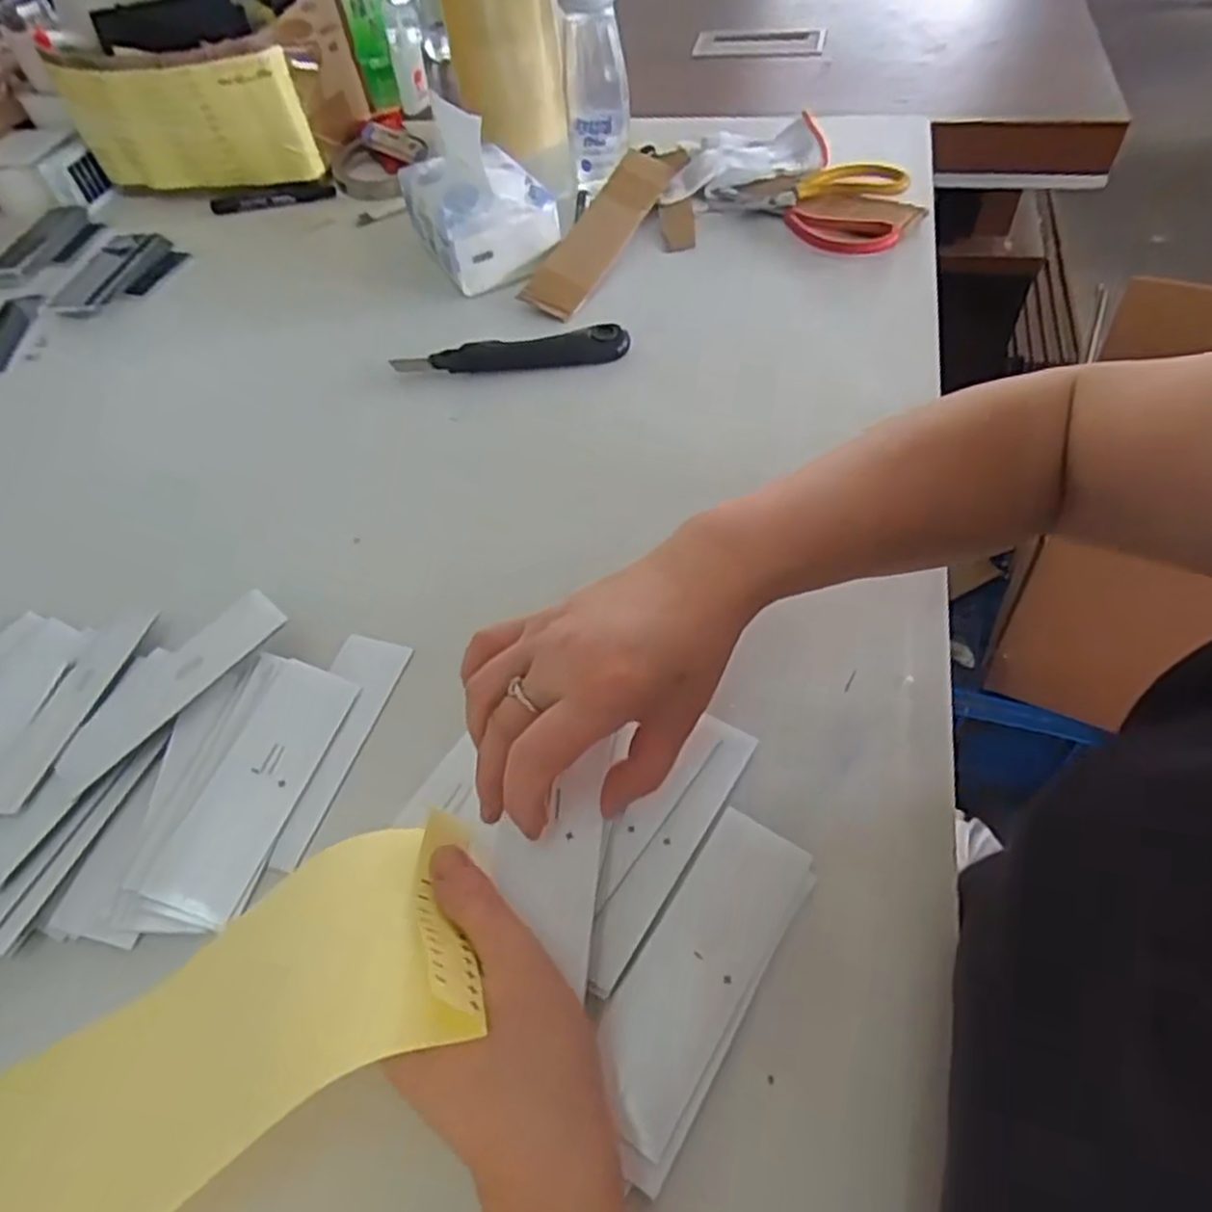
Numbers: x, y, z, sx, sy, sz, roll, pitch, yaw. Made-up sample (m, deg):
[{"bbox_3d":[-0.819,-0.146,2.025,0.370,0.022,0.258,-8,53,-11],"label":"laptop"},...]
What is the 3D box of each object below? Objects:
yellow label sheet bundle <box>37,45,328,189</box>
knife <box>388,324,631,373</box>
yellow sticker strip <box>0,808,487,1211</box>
[{"bbox_3d":[-0.429,-0.483,0.783,0.250,0.128,0.049,5,54,10],"label":"yellow label sheet bundle"},{"bbox_3d":[-0.074,-0.200,0.605,0.181,0.014,0.033,-4,53,4],"label":"knife"},{"bbox_3d":[-0.159,0.174,0.285,0.248,0.021,0.110,-35,30,2],"label":"yellow sticker strip"}]

